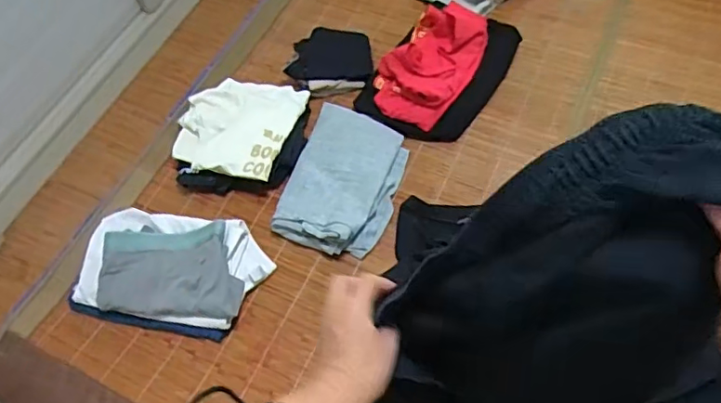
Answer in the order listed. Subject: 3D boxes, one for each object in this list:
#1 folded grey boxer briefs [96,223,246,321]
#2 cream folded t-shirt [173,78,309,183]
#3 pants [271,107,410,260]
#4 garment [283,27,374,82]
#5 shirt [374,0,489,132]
[{"bbox_3d":[-0.307,0.113,0.940,0.228,0.046,0.157,0,59,3],"label":"folded grey boxer briefs"},{"bbox_3d":[-0.234,-0.149,1.084,0.211,0.033,0.225,10,60,8],"label":"cream folded t-shirt"},{"bbox_3d":[-0.028,-0.046,1.043,0.196,0.066,0.299,16,61,11],"label":"pants"},{"bbox_3d":[-0.058,-0.306,1.186,0.164,0.032,0.149,1,59,3],"label":"garment"},{"bbox_3d":[0.135,-0.266,1.119,0.157,0.112,0.258,27,64,17],"label":"shirt"}]

